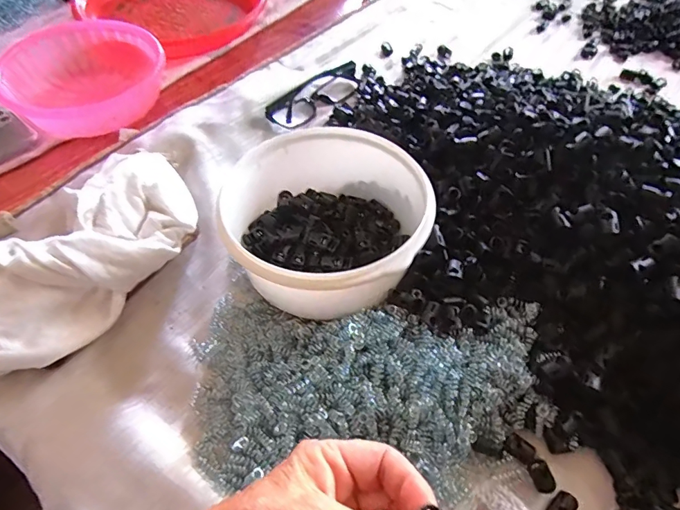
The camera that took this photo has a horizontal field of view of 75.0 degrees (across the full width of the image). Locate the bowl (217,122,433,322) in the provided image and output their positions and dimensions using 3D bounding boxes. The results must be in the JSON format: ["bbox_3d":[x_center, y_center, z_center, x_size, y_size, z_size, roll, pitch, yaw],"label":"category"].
[{"bbox_3d":[-0.008,-0.027,0.370,0.161,0.090,0.150,1,55,-1],"label":"bowl"}]

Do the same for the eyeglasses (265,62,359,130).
[{"bbox_3d":[-0.024,-0.193,0.519,0.046,0.026,0.143,37,62,22],"label":"eyeglasses"}]

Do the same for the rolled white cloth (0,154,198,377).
[{"bbox_3d":[-0.210,-0.004,0.358,0.122,0.063,0.222,33,61,20],"label":"rolled white cloth"}]

